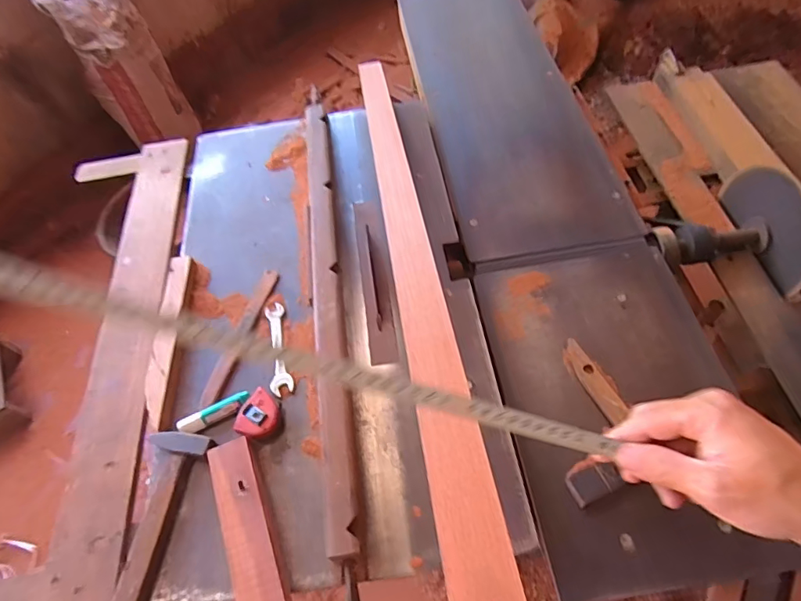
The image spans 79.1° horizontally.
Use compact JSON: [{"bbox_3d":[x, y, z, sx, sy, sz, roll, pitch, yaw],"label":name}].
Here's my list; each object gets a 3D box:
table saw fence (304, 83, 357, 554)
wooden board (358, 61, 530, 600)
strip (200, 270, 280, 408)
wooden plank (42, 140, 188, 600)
[{"bbox_3d":[-0.126,-0.058,0.800,0.047,0.038,0.866,-9,59,0],"label":"table saw fence"},{"bbox_3d":[0.007,-0.094,0.653,0.055,0.008,1.123,-9,44,-1],"label":"wooden board"},{"bbox_3d":[-0.258,0.054,0.792,0.031,0.016,0.250,12,61,12],"label":"strip"},{"bbox_3d":[-0.454,0.031,0.819,0.108,0.026,0.895,-9,59,0],"label":"wooden plank"}]

